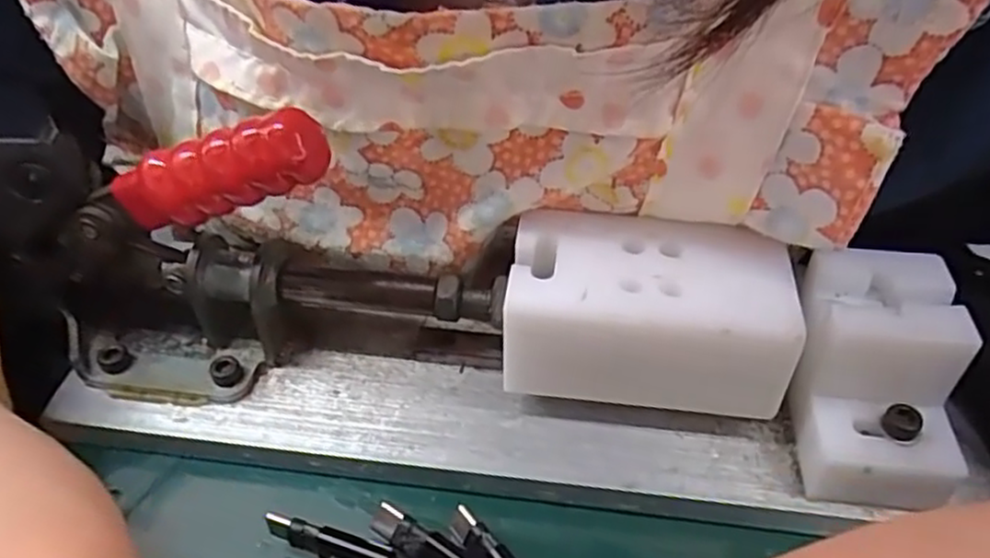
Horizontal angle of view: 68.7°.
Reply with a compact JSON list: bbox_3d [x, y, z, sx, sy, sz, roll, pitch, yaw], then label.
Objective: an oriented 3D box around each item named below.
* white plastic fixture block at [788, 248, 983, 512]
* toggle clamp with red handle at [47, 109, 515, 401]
[{"bbox_3d":[0.097,0.027,0.186,0.035,0.044,0.055,7,41,8],"label":"white plastic fixture block"},{"bbox_3d":[-0.063,-0.003,0.196,0.130,0.077,0.028,2,41,2],"label":"toggle clamp with red handle"}]

